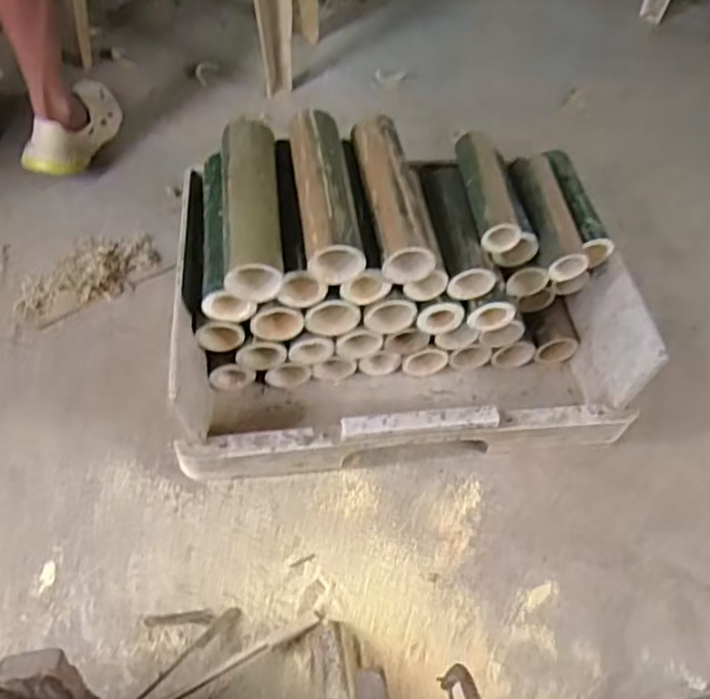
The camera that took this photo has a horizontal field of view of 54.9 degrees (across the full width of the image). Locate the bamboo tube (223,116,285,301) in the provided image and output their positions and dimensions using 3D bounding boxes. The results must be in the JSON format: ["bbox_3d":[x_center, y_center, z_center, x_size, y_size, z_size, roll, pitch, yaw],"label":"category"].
[{"bbox_3d":[-0.125,-0.172,0.823,0.067,0.081,0.235,-3,54,-7],"label":"bamboo tube"}]

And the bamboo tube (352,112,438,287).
[{"bbox_3d":[0.044,-0.190,0.845,0.064,0.073,0.230,-6,50,-9],"label":"bamboo tube"}]

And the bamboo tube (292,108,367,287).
[{"bbox_3d":[-0.037,-0.189,0.834,0.067,0.076,0.233,-4,54,-8],"label":"bamboo tube"}]

